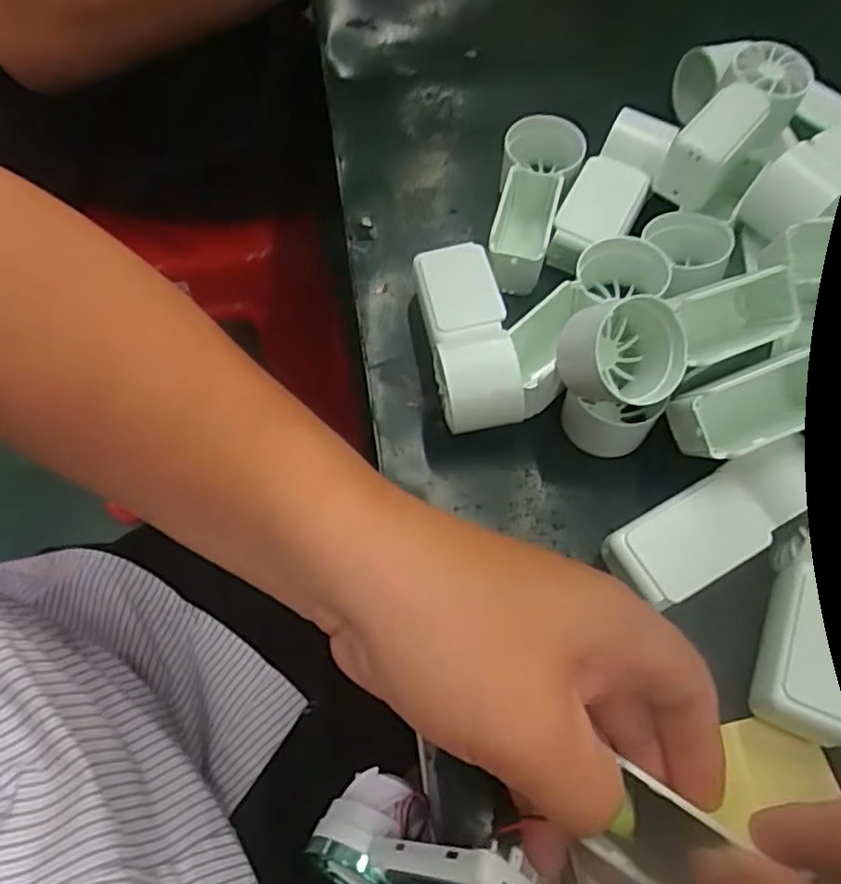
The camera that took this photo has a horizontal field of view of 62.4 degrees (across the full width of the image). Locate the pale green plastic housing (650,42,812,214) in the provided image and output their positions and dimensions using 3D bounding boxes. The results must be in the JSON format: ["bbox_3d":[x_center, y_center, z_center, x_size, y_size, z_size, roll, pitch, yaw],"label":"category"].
[{"bbox_3d":[0.151,-0.152,0.335,0.034,0.034,0.087,37,67,14],"label":"pale green plastic housing"}]

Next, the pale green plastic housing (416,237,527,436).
[{"bbox_3d":[0.019,-0.048,0.310,0.033,0.035,0.092,-6,64,-7],"label":"pale green plastic housing"}]

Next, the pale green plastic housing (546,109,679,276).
[{"bbox_3d":[0.092,-0.121,0.342,0.033,0.030,0.098,27,65,9],"label":"pale green plastic housing"}]

